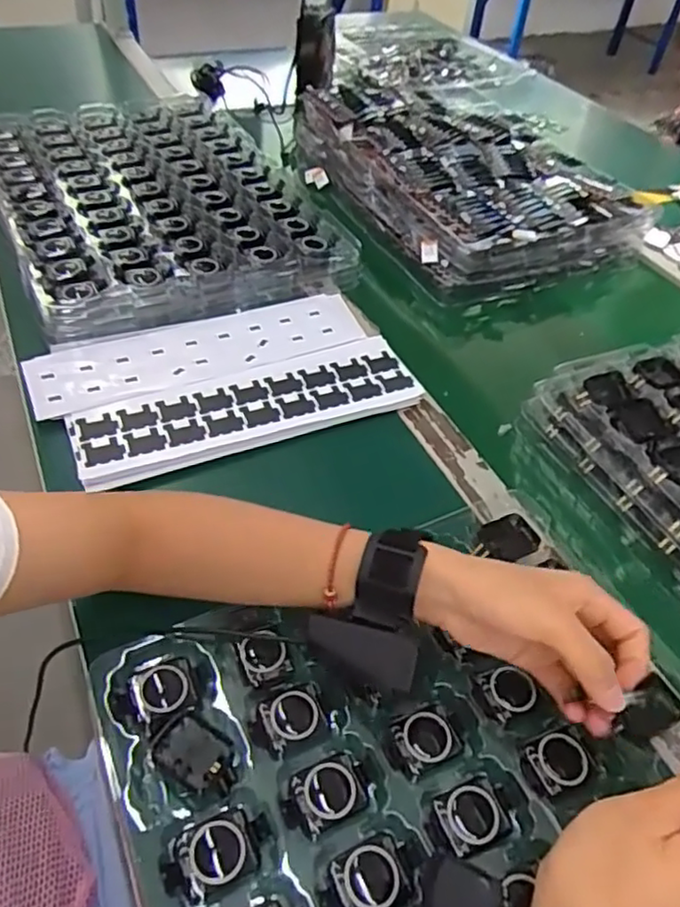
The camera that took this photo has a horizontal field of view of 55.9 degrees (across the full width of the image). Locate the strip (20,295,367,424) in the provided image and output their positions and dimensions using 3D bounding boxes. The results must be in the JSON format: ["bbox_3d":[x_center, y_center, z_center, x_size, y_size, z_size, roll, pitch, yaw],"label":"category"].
[{"bbox_3d":[-0.129,-0.102,0.614,0.315,0.006,0.091,-19,51,-21],"label":"strip"}]

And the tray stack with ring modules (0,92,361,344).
[{"bbox_3d":[-0.222,-0.306,0.757,0.321,0.049,0.445,-20,52,-21],"label":"tray stack with ring modules"}]

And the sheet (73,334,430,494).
[{"bbox_3d":[-0.077,-0.045,0.565,0.299,0.008,0.094,-17,51,-19],"label":"sheet"}]

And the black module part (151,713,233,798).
[{"bbox_3d":[-0.079,0.169,0.359,0.047,0.010,0.030,27,51,19],"label":"black module part"}]

